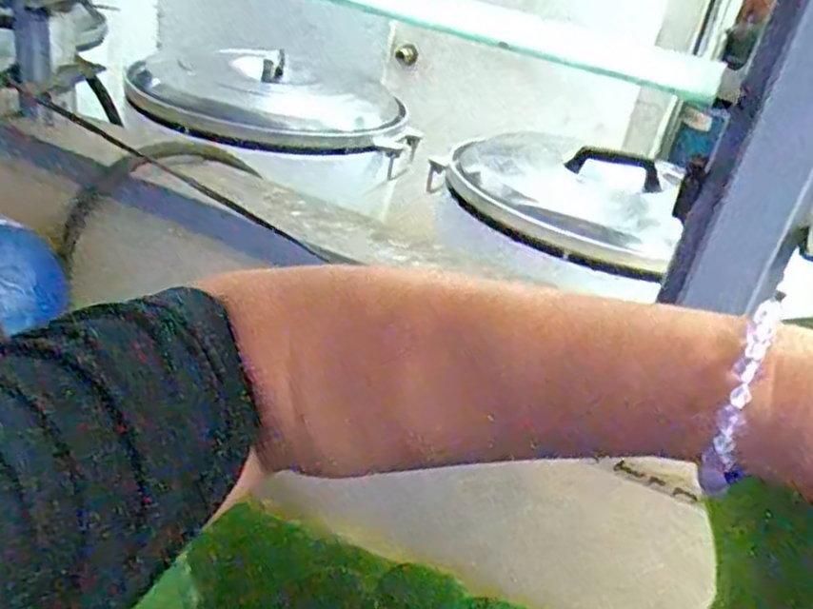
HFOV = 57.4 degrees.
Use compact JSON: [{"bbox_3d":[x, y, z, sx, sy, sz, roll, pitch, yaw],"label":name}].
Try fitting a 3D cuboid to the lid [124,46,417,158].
[{"bbox_3d":[-0.229,-0.369,1.268,0.450,0.100,0.475,3,27,-2],"label":"lid"}]

